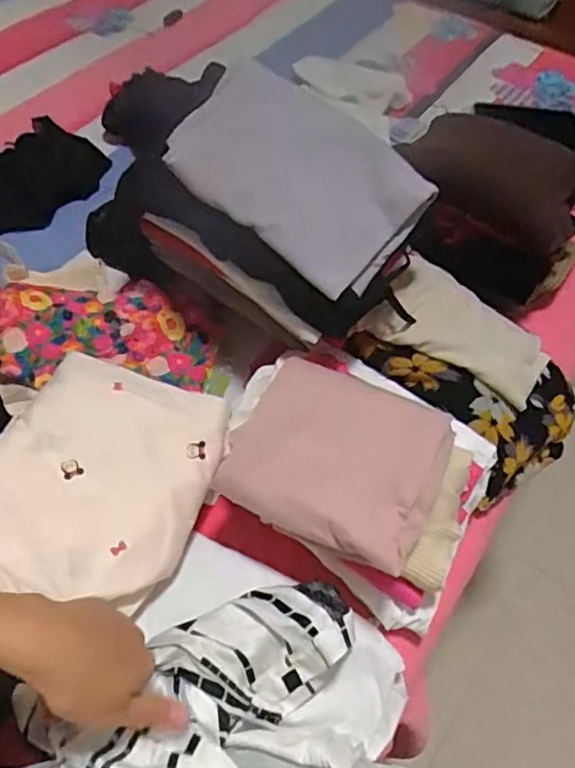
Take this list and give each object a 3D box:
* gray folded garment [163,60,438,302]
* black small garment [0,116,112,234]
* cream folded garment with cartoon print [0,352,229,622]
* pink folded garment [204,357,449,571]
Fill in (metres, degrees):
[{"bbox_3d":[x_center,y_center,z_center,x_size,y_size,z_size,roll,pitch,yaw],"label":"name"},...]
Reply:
[{"bbox_3d":[-0.002,-0.208,0.586,0.253,0.121,0.147,30,61,15],"label":"gray folded garment"},{"bbox_3d":[-0.330,-0.279,0.813,0.093,0.090,0.206,28,60,14],"label":"black small garment"},{"bbox_3d":[-0.172,0.082,0.552,0.188,0.040,0.221,26,55,-3],"label":"cream folded garment with cartoon print"},{"bbox_3d":[0.047,0.064,0.542,0.181,0.050,0.151,22,59,11],"label":"pink folded garment"}]

